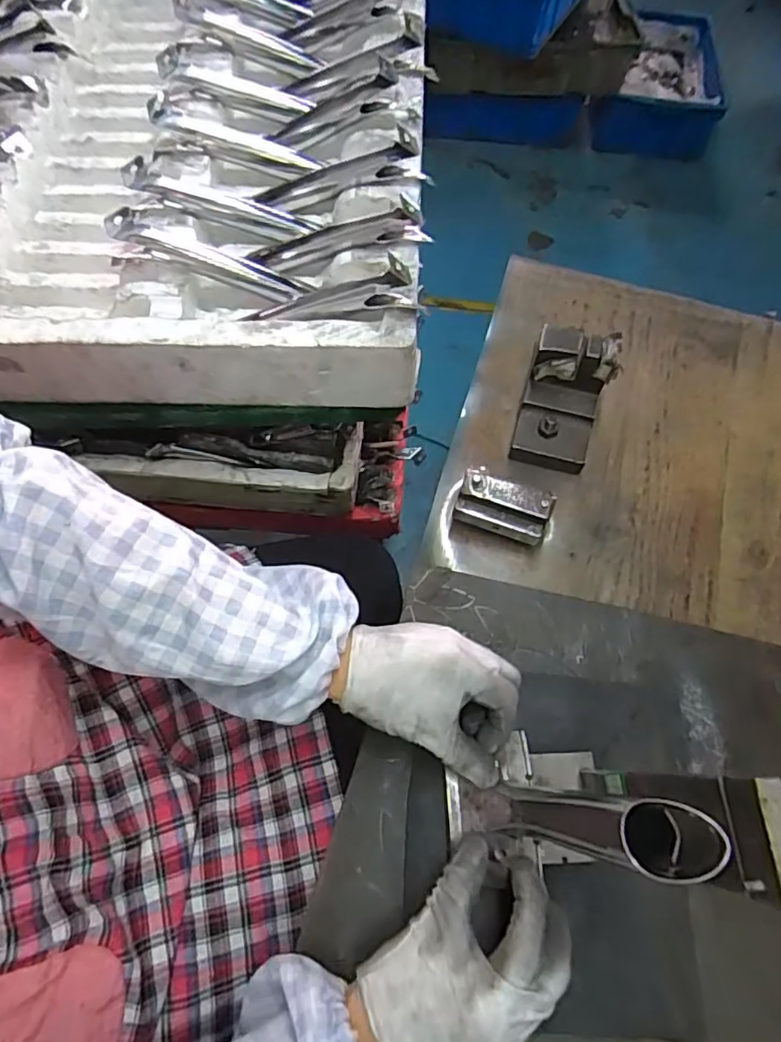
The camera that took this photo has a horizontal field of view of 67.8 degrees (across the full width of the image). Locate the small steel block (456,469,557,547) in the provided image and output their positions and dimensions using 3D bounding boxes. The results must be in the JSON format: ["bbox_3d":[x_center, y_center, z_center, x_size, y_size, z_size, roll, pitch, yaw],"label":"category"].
[{"bbox_3d":[0.087,-0.008,0.459,0.069,0.060,0.029,16,67,6],"label":"small steel block"}]

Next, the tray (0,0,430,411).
[{"bbox_3d":[-0.250,-0.367,0.546,0.551,0.101,0.535,1,67,0],"label":"tray"}]

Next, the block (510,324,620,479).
[{"bbox_3d":[0.146,-0.104,0.492,0.067,0.073,0.099,14,67,5],"label":"block"}]

